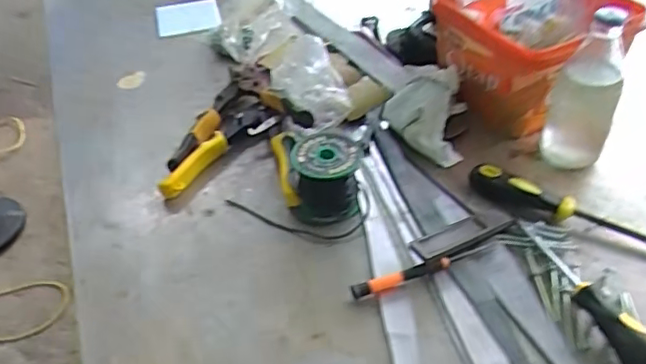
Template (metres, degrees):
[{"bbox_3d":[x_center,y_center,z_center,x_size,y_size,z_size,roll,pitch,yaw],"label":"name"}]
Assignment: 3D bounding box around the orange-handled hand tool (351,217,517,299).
[{"bbox_3d":[0.106,0.066,0.559,0.176,0.016,0.037,-20,45,-16],"label":"orange-handled hand tool"}]

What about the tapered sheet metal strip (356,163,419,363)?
[{"bbox_3d":[0.062,0.092,0.544,0.028,0.010,0.294,-6,43,-1],"label":"tapered sheet metal strip"}]

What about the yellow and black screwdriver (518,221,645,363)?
[{"bbox_3d":[0.228,0.092,0.509,0.028,0.034,0.184,-15,43,-11],"label":"yellow and black screwdriver"}]

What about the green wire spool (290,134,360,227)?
[{"bbox_3d":[0.002,-0.004,0.613,0.070,0.068,0.071,-2,43,3],"label":"green wire spool"}]

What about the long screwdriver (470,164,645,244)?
[{"bbox_3d":[0.284,0.044,0.563,0.296,0.028,0.037,22,49,26],"label":"long screwdriver"}]

